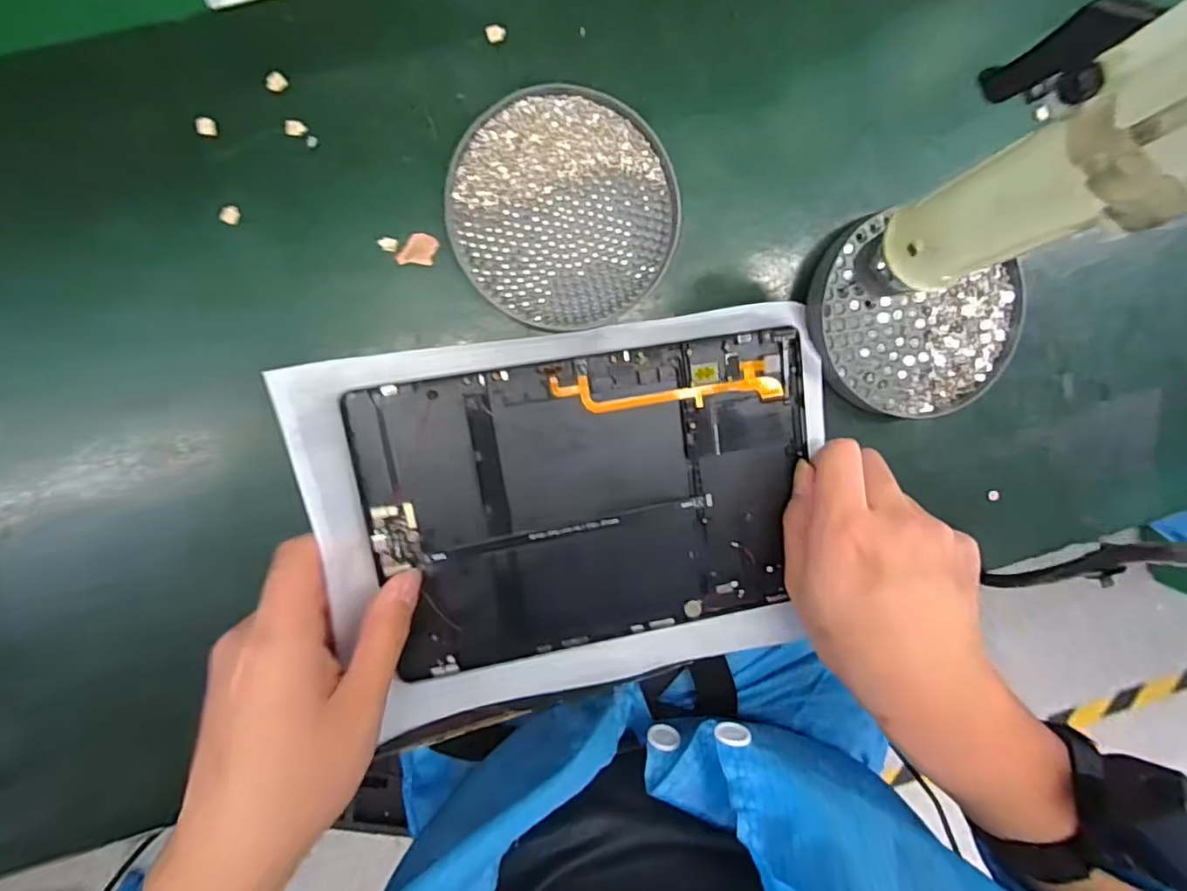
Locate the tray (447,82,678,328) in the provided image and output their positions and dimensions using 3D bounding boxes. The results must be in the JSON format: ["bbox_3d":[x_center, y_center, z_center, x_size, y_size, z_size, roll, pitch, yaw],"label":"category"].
[{"bbox_3d":[-0.014,-0.118,0.302,0.112,0.013,0.110,-1,95,-5],"label":"tray"}]

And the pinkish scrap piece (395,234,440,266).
[{"bbox_3d":[-0.090,-0.101,0.306,0.020,0.004,0.016,2,95,-6],"label":"pinkish scrap piece"}]

